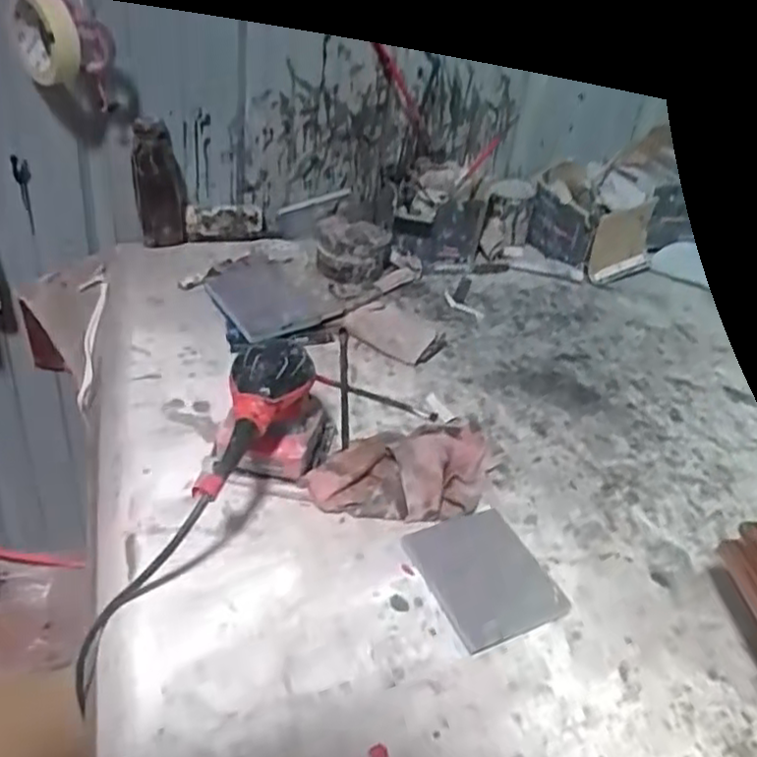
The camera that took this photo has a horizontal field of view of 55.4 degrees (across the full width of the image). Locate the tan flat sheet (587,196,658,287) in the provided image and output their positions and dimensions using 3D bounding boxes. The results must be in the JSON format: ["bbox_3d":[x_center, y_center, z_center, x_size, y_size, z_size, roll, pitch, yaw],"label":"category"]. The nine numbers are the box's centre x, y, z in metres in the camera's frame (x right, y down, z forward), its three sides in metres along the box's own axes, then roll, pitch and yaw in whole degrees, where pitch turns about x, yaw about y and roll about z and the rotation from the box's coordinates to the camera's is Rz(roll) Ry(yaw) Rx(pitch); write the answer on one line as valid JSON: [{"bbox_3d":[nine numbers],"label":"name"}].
[{"bbox_3d":[0.384,-0.213,1.122,0.121,0.109,0.026,-17,32,-23],"label":"tan flat sheet"}]

